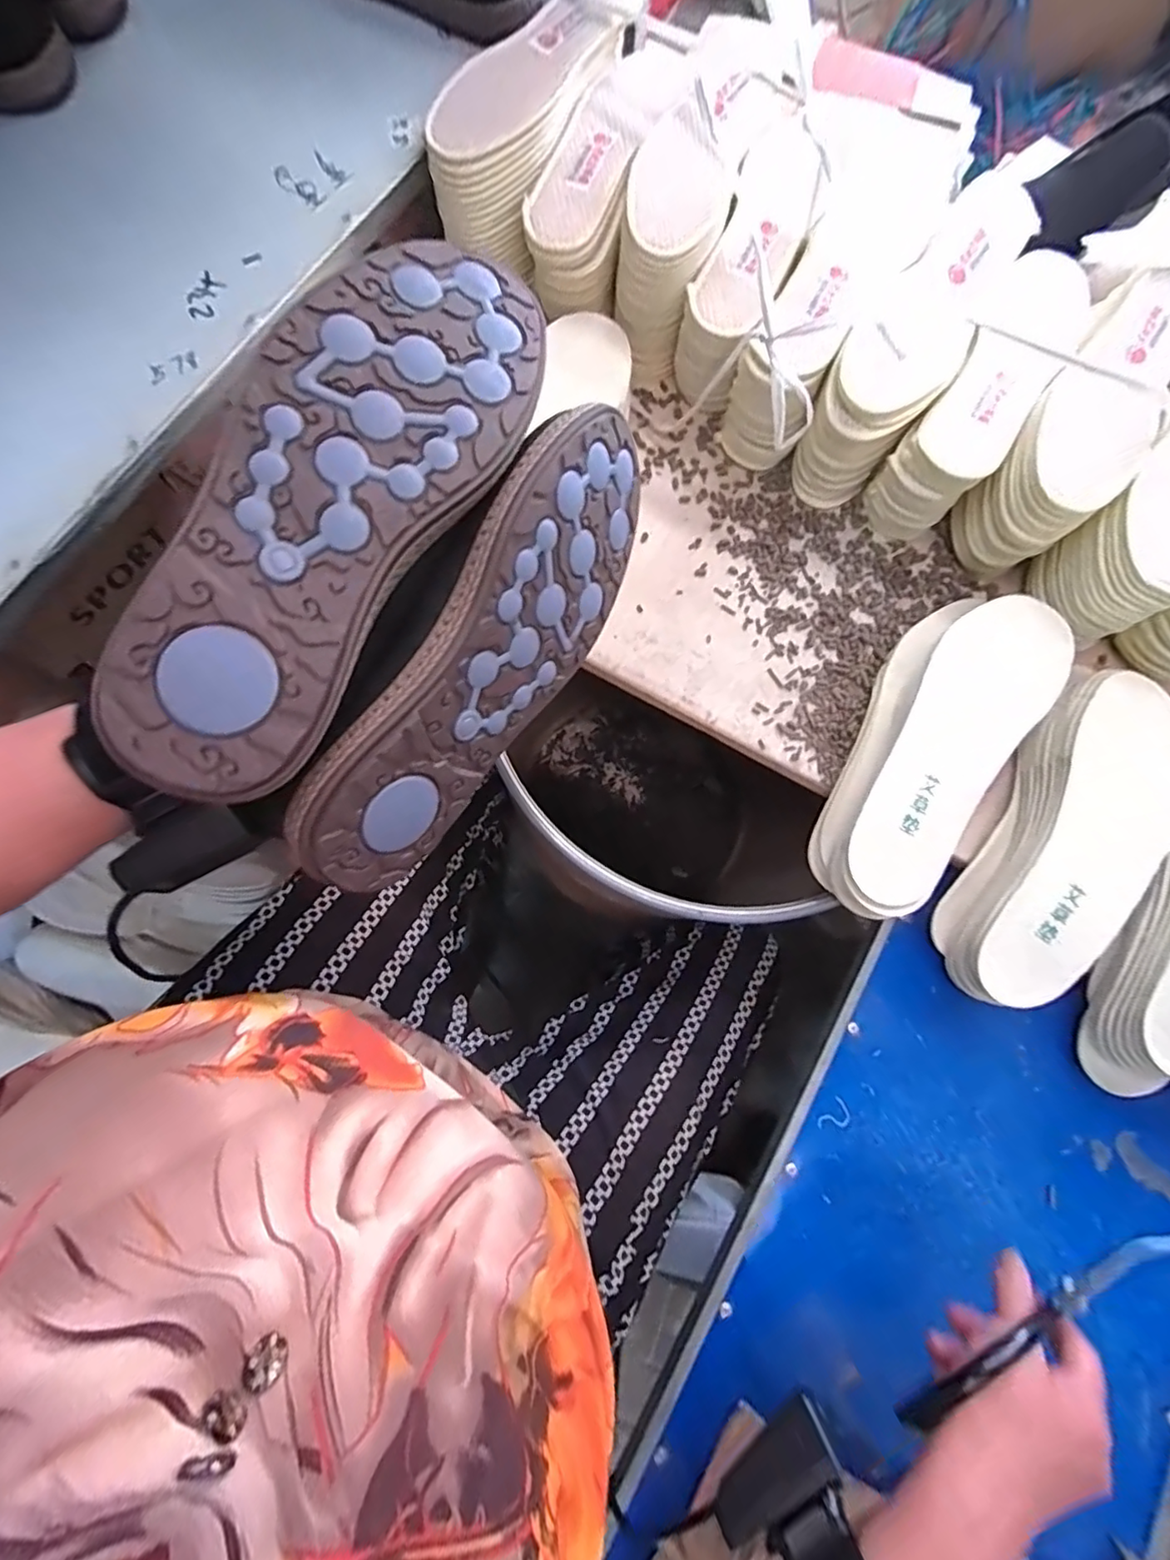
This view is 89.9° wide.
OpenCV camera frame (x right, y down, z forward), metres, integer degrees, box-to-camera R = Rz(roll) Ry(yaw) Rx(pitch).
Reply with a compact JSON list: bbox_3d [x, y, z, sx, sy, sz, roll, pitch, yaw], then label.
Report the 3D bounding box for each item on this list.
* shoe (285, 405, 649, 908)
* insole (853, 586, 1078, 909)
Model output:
[{"bbox_3d":[-0.060,-0.071,0.299,0.060,0.102,0.260,27,79,34],"label":"shoe"},{"bbox_3d":[0.258,-0.027,0.404,0.082,0.016,0.245,34,78,7],"label":"insole"}]

